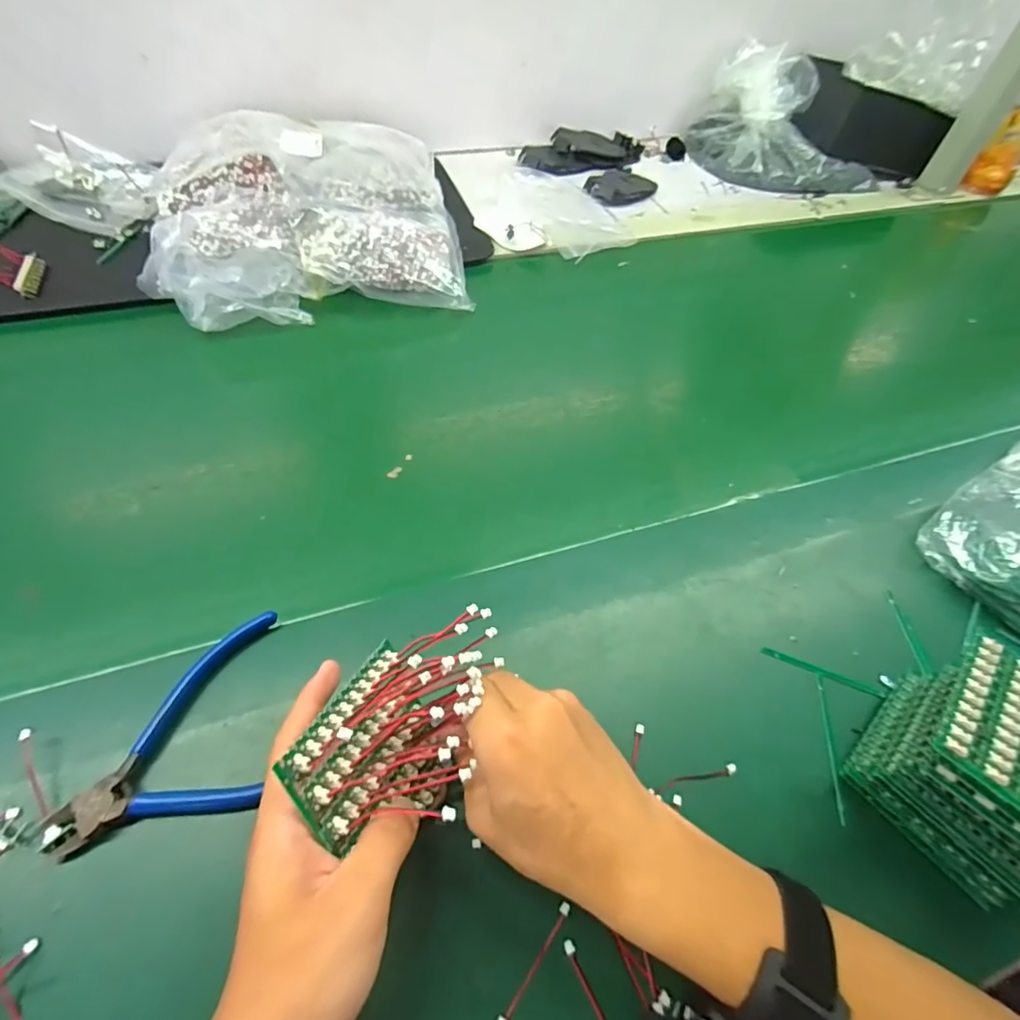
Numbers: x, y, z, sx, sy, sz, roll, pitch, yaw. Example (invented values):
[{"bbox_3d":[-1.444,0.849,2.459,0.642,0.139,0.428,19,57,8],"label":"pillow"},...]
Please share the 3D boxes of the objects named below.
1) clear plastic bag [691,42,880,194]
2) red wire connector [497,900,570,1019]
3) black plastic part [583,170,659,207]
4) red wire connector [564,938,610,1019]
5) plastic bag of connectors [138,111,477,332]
[{"bbox_3d":[0.416,-0.567,0.793,0.282,0.114,0.172,21,56,10],"label":"clear plastic bag"},{"bbox_3d":[0.012,0.220,0.262,0.005,0.004,0.059,33,59,17],"label":"red wire connector"},{"bbox_3d":[0.158,-0.457,0.756,0.116,0.016,0.071,-32,63,-24],"label":"black plastic part"},{"bbox_3d":[0.042,0.234,0.254,0.006,0.004,0.056,-23,60,-19],"label":"red wire connector"},{"bbox_3d":[-0.221,-0.333,0.585,0.309,0.084,0.303,-10,56,-11],"label":"plastic bag of connectors"}]

